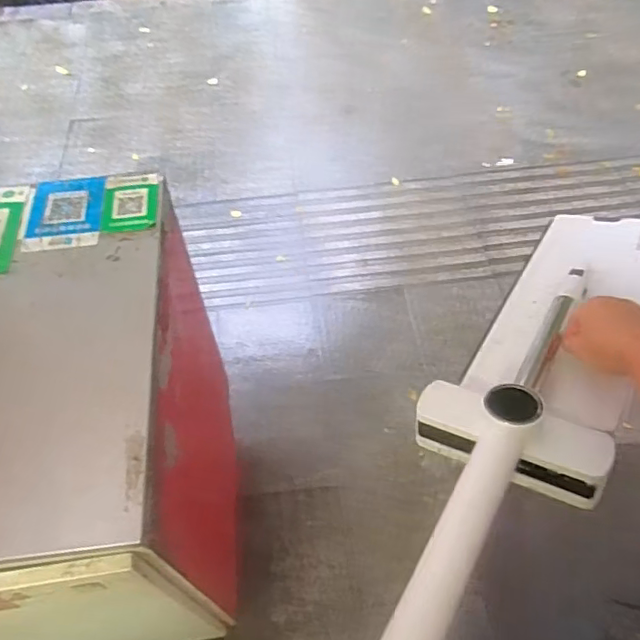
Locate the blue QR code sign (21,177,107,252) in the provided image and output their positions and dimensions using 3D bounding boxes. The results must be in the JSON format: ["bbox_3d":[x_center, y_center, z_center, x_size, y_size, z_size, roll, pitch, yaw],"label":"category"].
[{"bbox_3d":[-0.386,-0.163,0.864,0.112,0.011,0.147,-6,54,-2],"label":"blue QR code sign"}]

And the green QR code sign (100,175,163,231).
[{"bbox_3d":[-0.290,-0.181,0.874,0.086,0.007,0.113,-5,59,1],"label":"green QR code sign"}]

